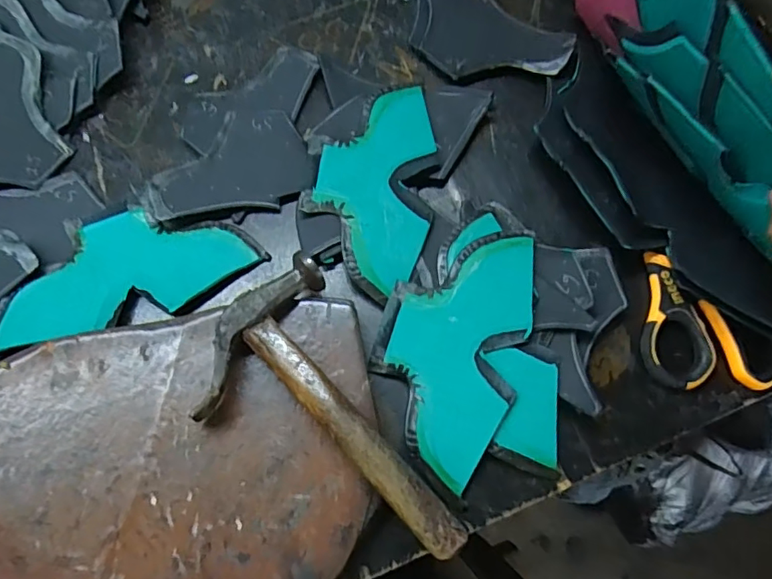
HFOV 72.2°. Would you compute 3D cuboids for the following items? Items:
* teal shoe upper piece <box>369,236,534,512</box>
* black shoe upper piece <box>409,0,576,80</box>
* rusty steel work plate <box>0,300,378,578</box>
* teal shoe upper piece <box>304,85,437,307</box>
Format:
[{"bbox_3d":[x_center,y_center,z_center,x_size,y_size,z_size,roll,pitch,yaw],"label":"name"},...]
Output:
[{"bbox_3d":[0.039,0.038,0.337,0.087,0.019,0.163,16,71,4],"label":"teal shoe upper piece"},{"bbox_3d":[0.071,-0.203,0.422,0.139,0.013,0.084,39,75,11],"label":"black shoe upper piece"},{"bbox_3d":[-0.136,0.106,0.304,0.263,0.008,0.169,-10,72,-5],"label":"rusty steel work plate"},{"bbox_3d":[-0.004,-0.076,0.372,0.086,0.005,0.154,21,74,1],"label":"teal shoe upper piece"}]

